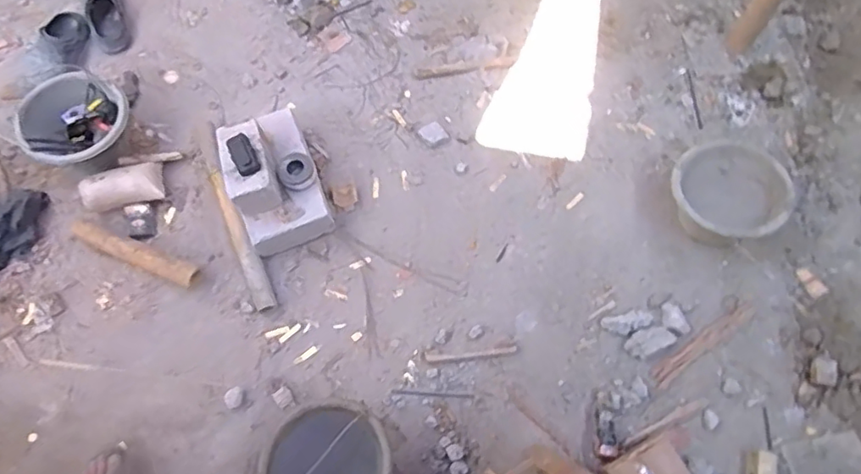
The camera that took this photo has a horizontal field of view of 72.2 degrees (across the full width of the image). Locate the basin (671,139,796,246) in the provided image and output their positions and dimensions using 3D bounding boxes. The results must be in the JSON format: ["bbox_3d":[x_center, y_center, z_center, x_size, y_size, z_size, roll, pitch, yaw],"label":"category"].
[{"bbox_3d":[0.708,-0.104,1.432,0.260,0.164,0.227,36,75,12],"label":"basin"}]

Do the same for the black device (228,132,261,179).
[{"bbox_3d":[-0.422,-0.185,1.332,0.050,0.022,0.097,-26,71,-9],"label":"black device"}]

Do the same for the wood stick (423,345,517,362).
[{"bbox_3d":[0.093,0.270,1.362,0.214,0.014,0.024,-4,71,-1],"label":"wood stick"}]

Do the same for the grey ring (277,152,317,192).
[{"bbox_3d":[-0.315,-0.154,1.398,0.087,0.037,0.087,0,69,0],"label":"grey ring"}]

